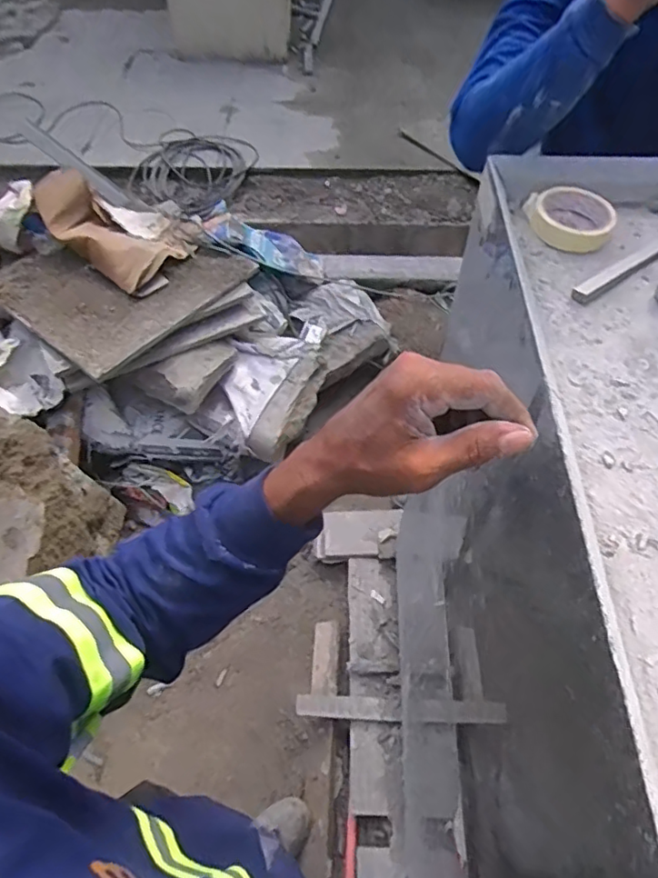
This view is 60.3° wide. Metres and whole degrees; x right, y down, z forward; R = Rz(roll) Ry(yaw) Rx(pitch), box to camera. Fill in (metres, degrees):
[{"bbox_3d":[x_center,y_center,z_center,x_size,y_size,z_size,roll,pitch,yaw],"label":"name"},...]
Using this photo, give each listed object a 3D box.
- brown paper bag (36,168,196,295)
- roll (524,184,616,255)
[{"bbox_3d":[-0.683,-0.641,1.724,0.511,0.126,0.290,33,59,-2],"label":"brown paper bag"},{"bbox_3d":[0.297,-0.270,0.691,0.096,0.028,0.096,0,55,0],"label":"roll"}]

